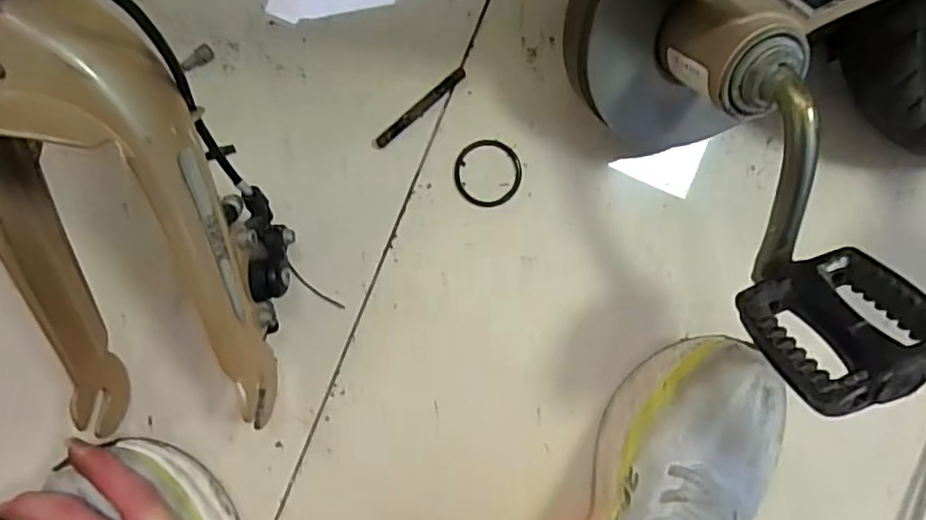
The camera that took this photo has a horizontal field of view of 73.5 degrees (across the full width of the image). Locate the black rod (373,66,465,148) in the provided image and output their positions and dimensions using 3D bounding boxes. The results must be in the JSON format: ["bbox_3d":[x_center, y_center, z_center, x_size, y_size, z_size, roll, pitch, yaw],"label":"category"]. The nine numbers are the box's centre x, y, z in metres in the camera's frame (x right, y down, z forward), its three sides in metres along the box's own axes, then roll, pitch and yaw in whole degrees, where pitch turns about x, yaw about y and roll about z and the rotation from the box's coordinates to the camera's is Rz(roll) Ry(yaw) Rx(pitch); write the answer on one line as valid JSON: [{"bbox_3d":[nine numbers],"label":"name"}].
[{"bbox_3d":[-0.027,-0.096,0.394,0.072,0.004,0.008,-42,97,-4],"label":"black rod"}]

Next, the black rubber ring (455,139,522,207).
[{"bbox_3d":[0.017,-0.056,0.403,0.044,0.004,0.043,0,92,-7],"label":"black rubber ring"}]

